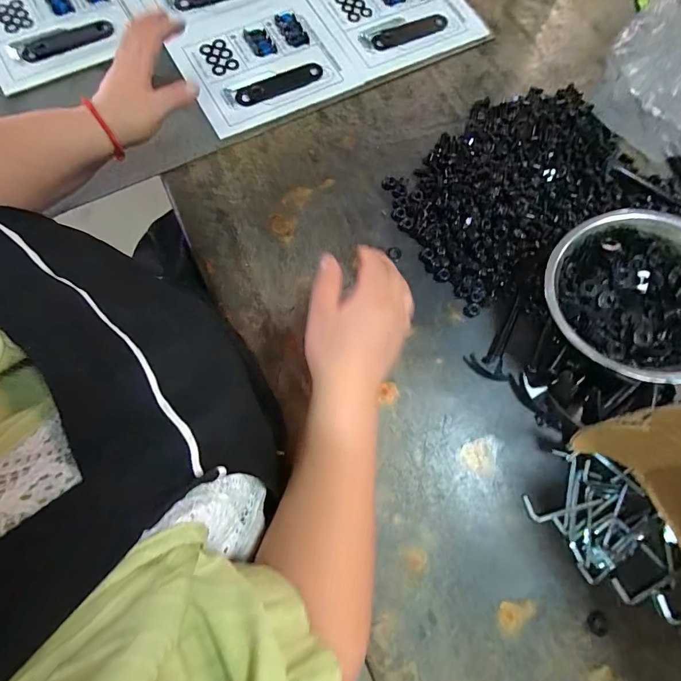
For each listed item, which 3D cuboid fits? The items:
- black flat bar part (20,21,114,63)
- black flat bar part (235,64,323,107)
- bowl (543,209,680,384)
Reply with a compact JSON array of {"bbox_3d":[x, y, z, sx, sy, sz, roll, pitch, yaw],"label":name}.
[{"bbox_3d":[-0.380,-0.416,0.539,0.125,0.008,0.036,-22,78,-9],"label":"black flat bar part"},{"bbox_3d":[-0.085,-0.359,0.547,0.128,0.009,0.031,-24,78,-9],"label":"black flat bar part"},{"bbox_3d":[0.311,-0.050,0.400,0.182,0.067,0.182,-43,64,-3],"label":"bowl"}]

